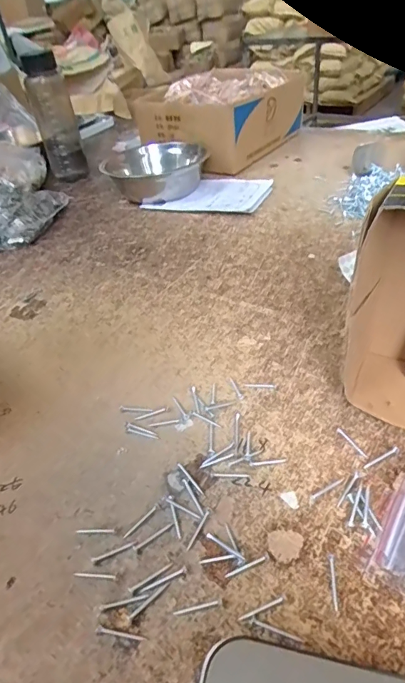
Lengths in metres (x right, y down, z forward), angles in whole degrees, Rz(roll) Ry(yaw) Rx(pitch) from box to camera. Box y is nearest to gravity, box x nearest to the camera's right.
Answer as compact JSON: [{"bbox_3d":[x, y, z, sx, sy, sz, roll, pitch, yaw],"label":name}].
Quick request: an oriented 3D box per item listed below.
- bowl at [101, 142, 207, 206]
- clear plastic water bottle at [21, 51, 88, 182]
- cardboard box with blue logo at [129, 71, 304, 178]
[{"bbox_3d":[-0.092,-0.335,0.844,0.180,0.073,0.180,-4,40,3],"label":"bowl"},{"bbox_3d":[-0.315,-0.476,0.912,0.082,0.215,0.085,-15,41,-8],"label":"clear plastic water bottle"},{"bbox_3d":[0.050,-0.500,0.957,0.258,0.145,0.319,29,51,35],"label":"cardboard box with blue logo"}]

